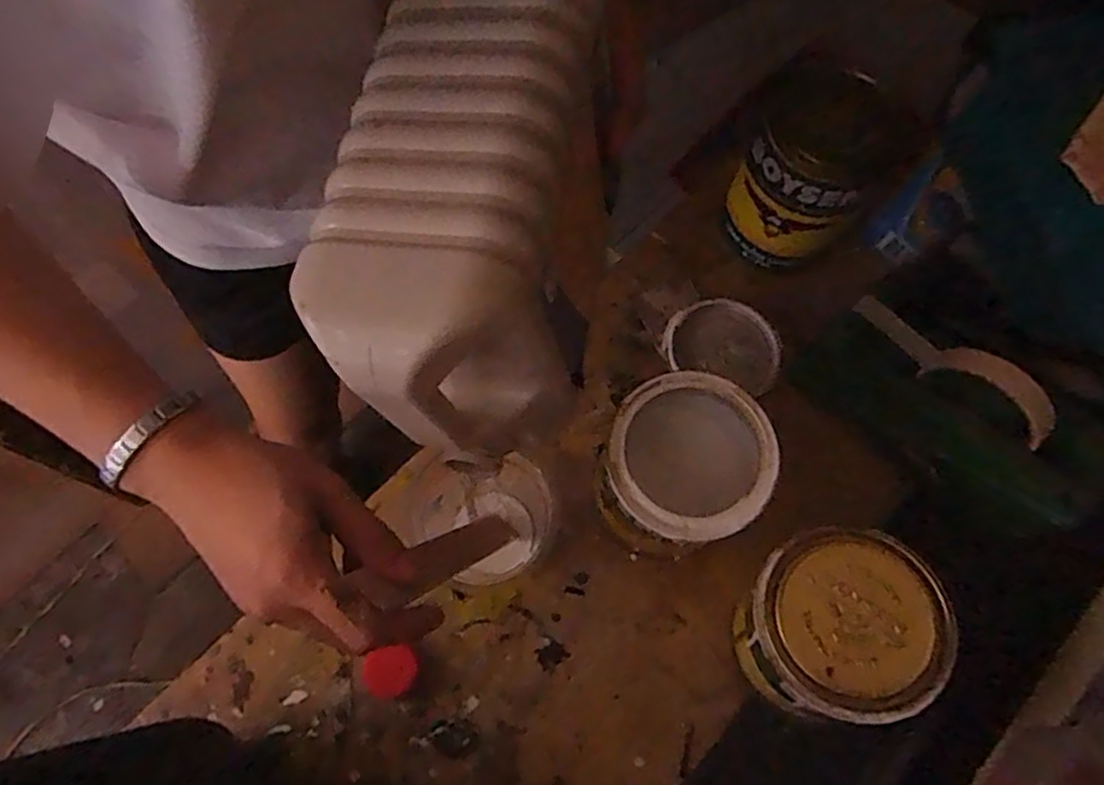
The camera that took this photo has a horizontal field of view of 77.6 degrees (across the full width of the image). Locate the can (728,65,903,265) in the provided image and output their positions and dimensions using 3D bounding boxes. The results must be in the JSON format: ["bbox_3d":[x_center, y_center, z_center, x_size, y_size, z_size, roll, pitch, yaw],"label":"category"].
[{"bbox_3d":[0.207,-0.170,0.555,0.098,0.119,0.122,40,75,12],"label":"can"}]

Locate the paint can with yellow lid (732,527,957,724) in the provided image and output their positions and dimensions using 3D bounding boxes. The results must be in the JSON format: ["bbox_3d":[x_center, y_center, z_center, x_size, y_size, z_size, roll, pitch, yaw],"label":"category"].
[{"bbox_3d":[0.164,0.141,0.424,0.099,0.117,0.097,0,71,-1],"label":"paint can with yellow lid"}]

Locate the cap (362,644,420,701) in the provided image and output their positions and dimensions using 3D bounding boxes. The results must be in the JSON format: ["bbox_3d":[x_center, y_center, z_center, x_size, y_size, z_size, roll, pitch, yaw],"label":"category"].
[{"bbox_3d":[-0.116,0.199,0.491,0.038,0.007,0.033,-25,73,-9],"label":"cap"}]

